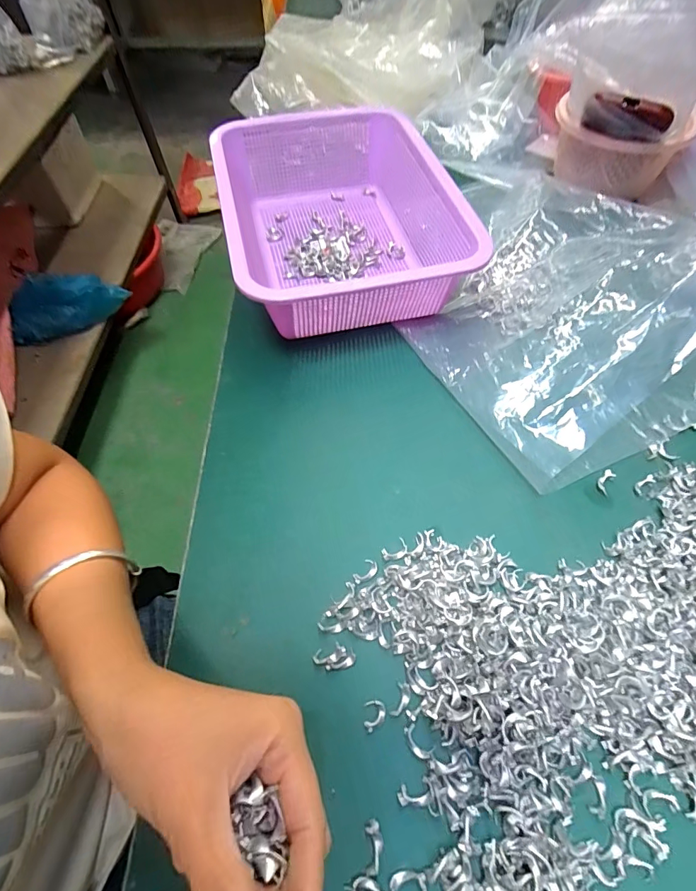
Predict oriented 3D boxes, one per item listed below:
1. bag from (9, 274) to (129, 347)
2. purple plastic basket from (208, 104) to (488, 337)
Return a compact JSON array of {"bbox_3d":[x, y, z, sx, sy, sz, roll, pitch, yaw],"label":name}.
[{"bbox_3d":[-0.718,-0.346,1.097,0.297,0.108,0.107,-15,58,8],"label":"bag"},{"bbox_3d":[-0.003,-0.230,0.458,0.229,0.094,0.286,-12,59,-7],"label":"purple plastic basket"}]

